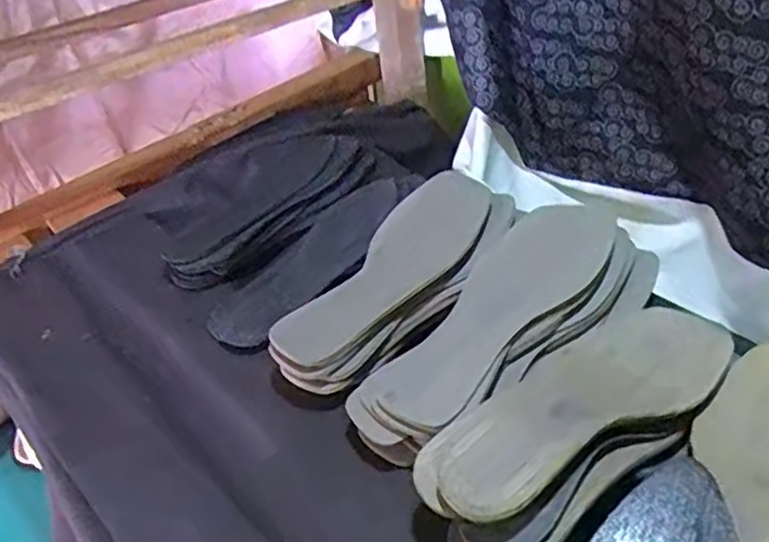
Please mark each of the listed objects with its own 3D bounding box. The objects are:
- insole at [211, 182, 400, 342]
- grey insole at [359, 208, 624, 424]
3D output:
[{"bbox_3d":[-0.066,-0.016,0.656,0.089,0.013,0.247,18,48,40],"label":"insole"},{"bbox_3d":[0.090,0.024,0.511,0.091,0.011,0.239,17,51,38],"label":"grey insole"}]

